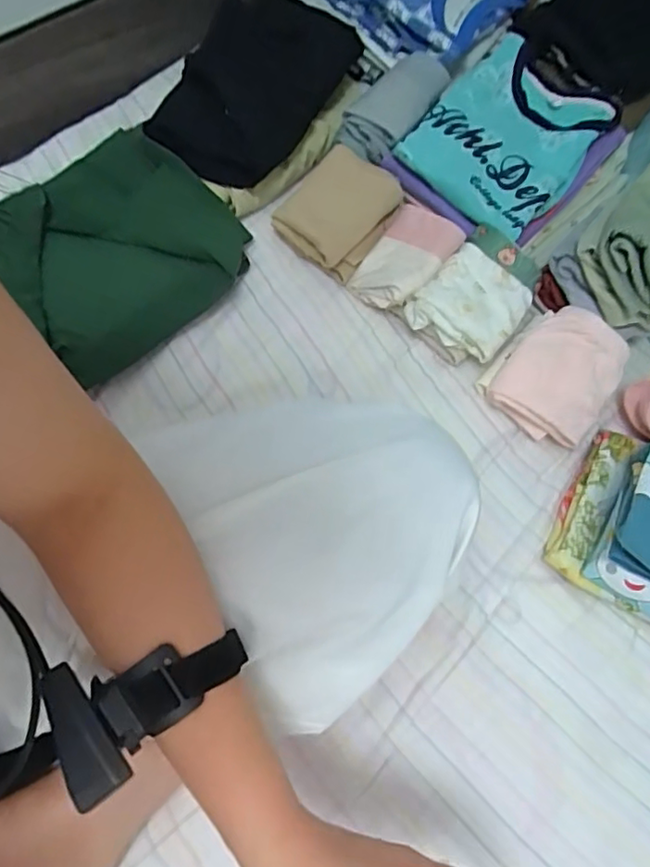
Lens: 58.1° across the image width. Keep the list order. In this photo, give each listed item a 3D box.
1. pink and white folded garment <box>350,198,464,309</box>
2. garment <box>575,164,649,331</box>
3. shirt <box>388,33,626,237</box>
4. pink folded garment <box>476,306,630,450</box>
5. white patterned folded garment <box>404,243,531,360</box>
[{"bbox_3d":[0.073,-0.161,0.546,0.070,0.059,0.098,40,71,12],"label":"pink and white folded garment"},{"bbox_3d":[0.281,-0.156,0.498,0.115,0.059,0.117,-42,99,-15],"label":"garment"},{"bbox_3d":[0.177,-0.292,0.572,0.151,0.028,0.184,37,71,11],"label":"shirt"},{"bbox_3d":[0.201,-0.049,0.508,0.100,0.064,0.103,38,71,12],"label":"pink folded garment"},{"bbox_3d":[0.131,-0.112,0.540,0.089,0.051,0.091,38,71,11],"label":"white patterned folded garment"}]

